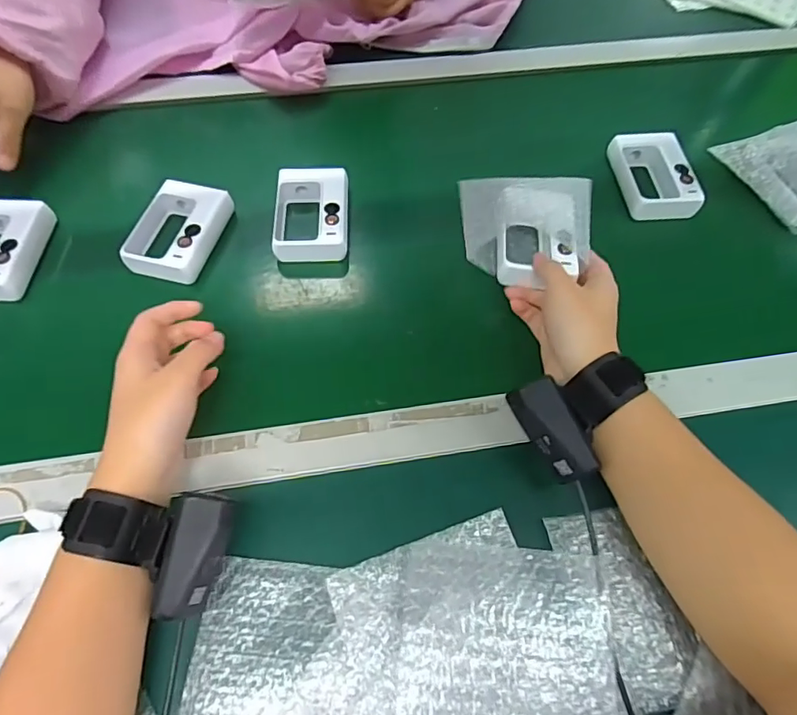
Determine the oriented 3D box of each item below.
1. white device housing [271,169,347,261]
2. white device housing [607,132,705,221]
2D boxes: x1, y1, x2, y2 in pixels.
[{"bbox_3d":[-0.082,-0.133,0.492,0.072,0.032,0.099,-6,61,-4],"label":"white device housing"},{"bbox_3d":[0.254,-0.181,0.519,0.064,0.025,0.098,-4,61,-3],"label":"white device housing"}]

